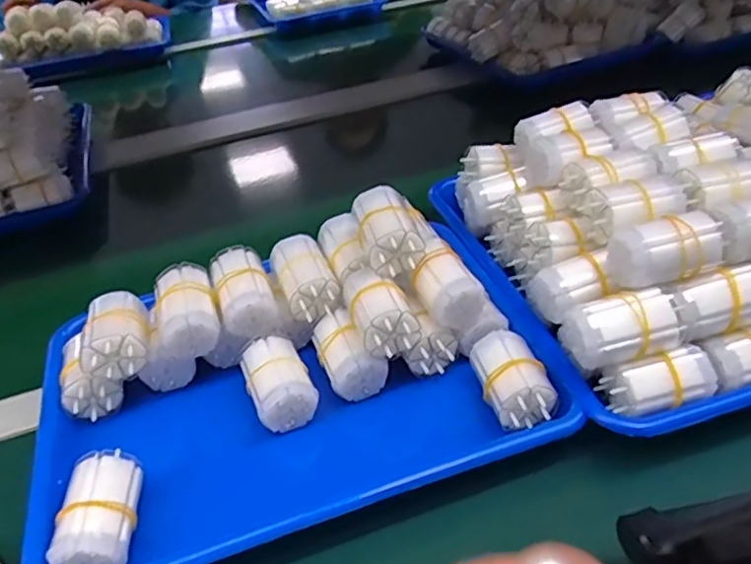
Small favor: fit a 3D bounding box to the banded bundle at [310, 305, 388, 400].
[{"bbox_3d":[-0.020,0.049,0.435,0.037,0.040,0.056,-18,38,-15],"label":"banded bundle"}]

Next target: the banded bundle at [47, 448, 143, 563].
[{"bbox_3d":[-0.152,0.127,0.348,0.037,0.031,0.066,-4,36,4],"label":"banded bundle"}]

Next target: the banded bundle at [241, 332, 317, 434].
[{"bbox_3d":[-0.066,0.068,0.423,0.039,0.032,0.056,-21,39,-18],"label":"banded bundle"}]

